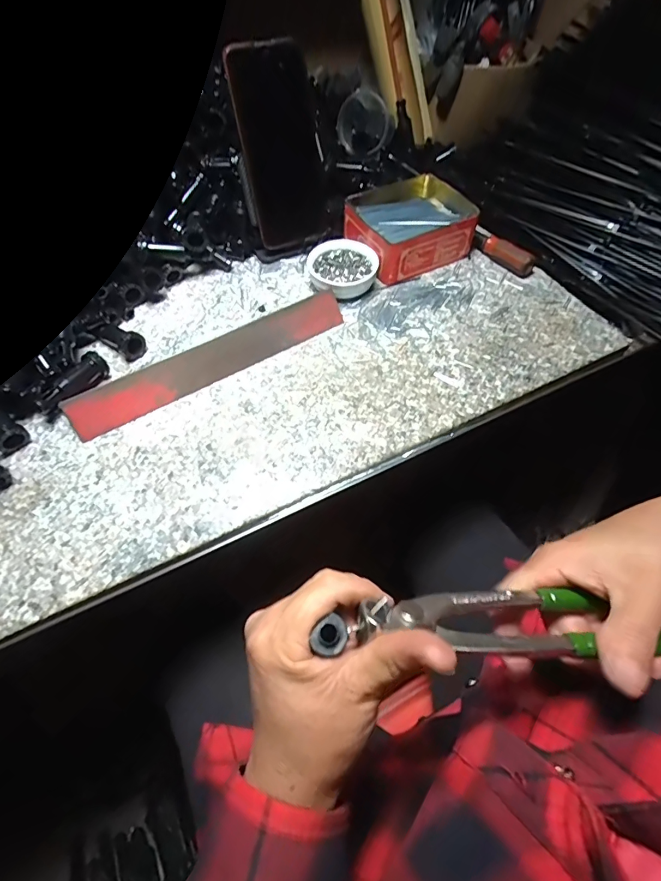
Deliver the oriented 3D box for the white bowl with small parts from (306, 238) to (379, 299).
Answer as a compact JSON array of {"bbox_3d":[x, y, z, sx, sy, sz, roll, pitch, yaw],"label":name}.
[{"bbox_3d":[0.013,-0.177,0.457,0.069,0.027,0.080,-6,57,-5],"label":"white bowl with small parts"}]

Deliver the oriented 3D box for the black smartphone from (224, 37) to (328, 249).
[{"bbox_3d":[-0.044,-0.286,0.433,0.083,0.162,0.015,-24,42,-16],"label":"black smartphone"}]

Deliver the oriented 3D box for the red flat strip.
[{"bbox_3d":[-0.101,-0.074,0.392,0.255,0.033,0.005,-29,22,-17],"label":"red flat strip"}]

